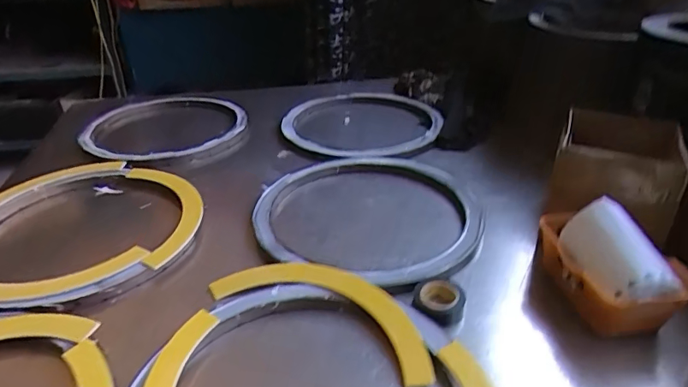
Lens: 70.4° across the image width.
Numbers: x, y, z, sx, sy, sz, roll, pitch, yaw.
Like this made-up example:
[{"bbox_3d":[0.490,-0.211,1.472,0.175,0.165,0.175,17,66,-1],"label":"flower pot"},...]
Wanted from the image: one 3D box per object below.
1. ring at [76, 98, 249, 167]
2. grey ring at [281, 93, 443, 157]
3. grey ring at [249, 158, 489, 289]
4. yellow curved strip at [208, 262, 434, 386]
[{"bbox_3d":[-0.371,-0.138,1.026,0.321,0.039,0.348,0,31,0],"label":"ring"},{"bbox_3d":[0.026,-0.153,1.012,0.309,0.021,0.299,0,31,0],"label":"grey ring"},{"bbox_3d":[0.036,0.018,0.726,0.330,0.013,0.312,0,31,0],"label":"grey ring"},{"bbox_3d":[-0.023,0.125,0.560,0.277,0.013,0.100,14,34,22],"label":"yellow curved strip"}]

